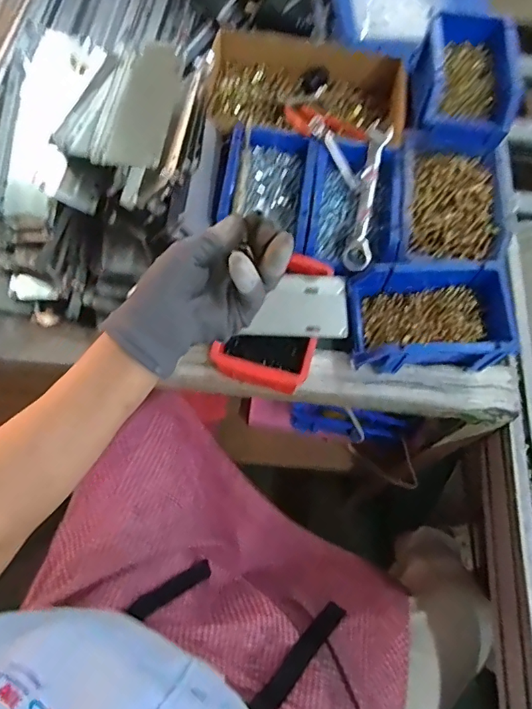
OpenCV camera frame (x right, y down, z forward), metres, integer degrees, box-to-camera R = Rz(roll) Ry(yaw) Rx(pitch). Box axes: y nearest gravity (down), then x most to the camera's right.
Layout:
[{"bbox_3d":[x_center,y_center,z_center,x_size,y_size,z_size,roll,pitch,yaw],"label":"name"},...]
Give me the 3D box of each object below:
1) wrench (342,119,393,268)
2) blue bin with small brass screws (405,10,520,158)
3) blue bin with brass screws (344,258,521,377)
[{"bbox_3d":[0.119,-0.185,0.569,0.029,0.015,0.185,12,81,2],"label":"wrench"},{"bbox_3d":[0.238,-0.330,0.588,0.111,0.068,0.167,11,68,2],"label":"blue bin with small brass screws"},{"bbox_3d":[0.172,-0.039,0.528,0.161,0.067,0.111,-1,68,-3],"label":"blue bin with brass screws"}]

